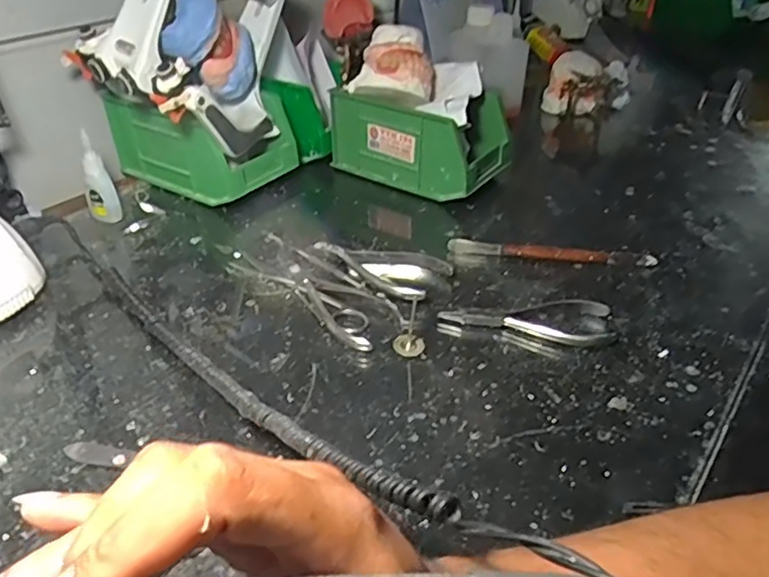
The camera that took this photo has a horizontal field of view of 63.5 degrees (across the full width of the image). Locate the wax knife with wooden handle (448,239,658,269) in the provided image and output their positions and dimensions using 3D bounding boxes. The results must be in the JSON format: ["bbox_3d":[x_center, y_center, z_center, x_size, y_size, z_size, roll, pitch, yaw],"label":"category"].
[{"bbox_3d":[0.142,-0.031,0.534,0.170,0.014,0.014,6,36,7],"label":"wax knife with wooden handle"}]

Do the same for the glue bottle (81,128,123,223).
[{"bbox_3d":[-0.260,-0.099,0.565,0.026,0.083,0.017,-16,39,-22],"label":"glue bottle"}]

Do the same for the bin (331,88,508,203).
[{"bbox_3d":[0.040,-0.163,0.656,0.170,0.086,0.099,24,41,28],"label":"bin"}]

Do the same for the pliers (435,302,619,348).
[{"bbox_3d":[0.105,0.023,0.463,0.127,0.011,0.043,5,36,6],"label":"pliers"}]

